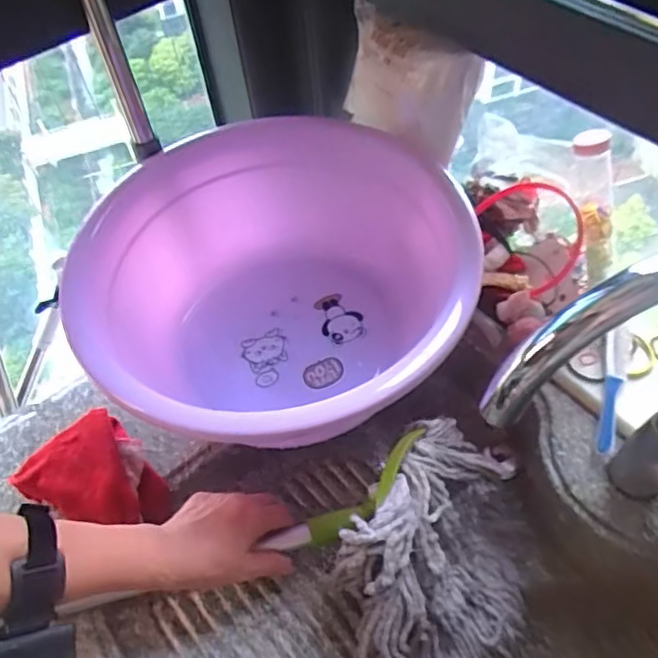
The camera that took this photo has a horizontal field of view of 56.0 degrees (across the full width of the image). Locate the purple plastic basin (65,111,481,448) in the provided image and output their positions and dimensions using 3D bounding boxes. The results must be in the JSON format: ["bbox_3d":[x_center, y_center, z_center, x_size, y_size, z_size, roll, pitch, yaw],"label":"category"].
[{"bbox_3d":[-0.052,-0.038,0.655,0.356,0.166,0.401,13,56,14],"label":"purple plastic basin"}]

